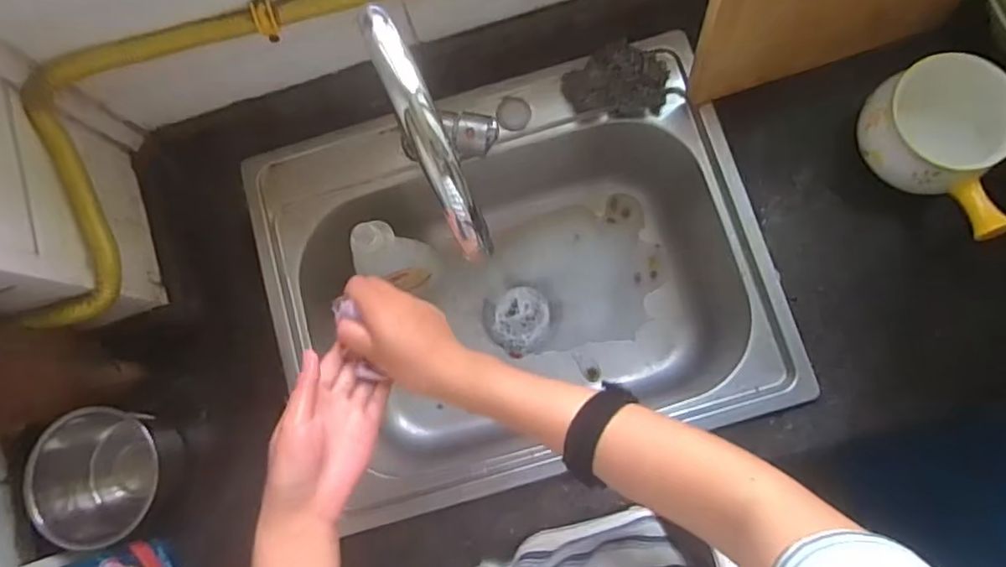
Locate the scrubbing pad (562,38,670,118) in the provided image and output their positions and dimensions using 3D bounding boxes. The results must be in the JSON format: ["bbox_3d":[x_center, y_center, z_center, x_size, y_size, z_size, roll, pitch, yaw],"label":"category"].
[{"bbox_3d":[0.129,-0.229,0.673,0.116,0.038,0.072,0,81,3],"label":"scrubbing pad"}]

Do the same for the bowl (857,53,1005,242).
[{"bbox_3d":[0.465,-0.138,0.638,0.132,0.112,0.177,-32,81,-2],"label":"bowl"}]

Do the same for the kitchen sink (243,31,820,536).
[{"bbox_3d":[0.021,0.004,0.749,0.526,0.224,0.419,-17,80,0],"label":"kitchen sink"}]

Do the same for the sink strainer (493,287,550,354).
[{"bbox_3d":[0.026,0.051,0.846,0.074,0.008,0.089,7,81,4],"label":"sink strainer"}]

